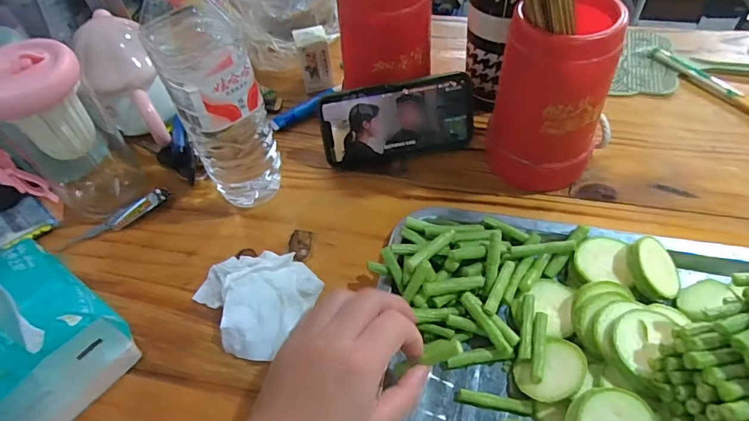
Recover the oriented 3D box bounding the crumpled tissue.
[{"bbox_3d":[-0.097,0.066,0.374,0.093,0.026,0.084,30,60,26],"label":"crumpled tissue"}]

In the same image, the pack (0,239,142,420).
[{"bbox_3d":[-0.254,0.088,0.337,0.122,0.081,0.094,31,61,26],"label":"pack"}]

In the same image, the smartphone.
[{"bbox_3d":[0.024,-0.086,0.449,0.143,0.074,0.006,-11,28,-3],"label":"smartphone"}]

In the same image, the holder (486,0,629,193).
[{"bbox_3d":[0.149,-0.091,0.394,0.089,0.153,0.077,17,55,18],"label":"holder"}]

